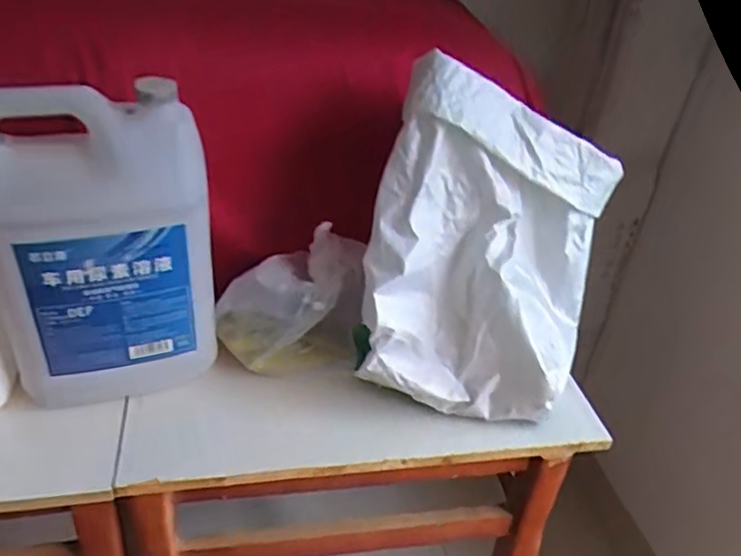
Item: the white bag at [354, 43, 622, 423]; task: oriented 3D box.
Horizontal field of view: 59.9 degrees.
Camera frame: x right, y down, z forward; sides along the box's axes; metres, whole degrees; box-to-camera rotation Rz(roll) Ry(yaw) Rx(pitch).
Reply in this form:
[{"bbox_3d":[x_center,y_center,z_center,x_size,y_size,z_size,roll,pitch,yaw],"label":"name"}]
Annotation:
[{"bbox_3d":[0.139,-0.037,0.764,0.244,0.358,0.245,13,32,15],"label":"white bag"}]

